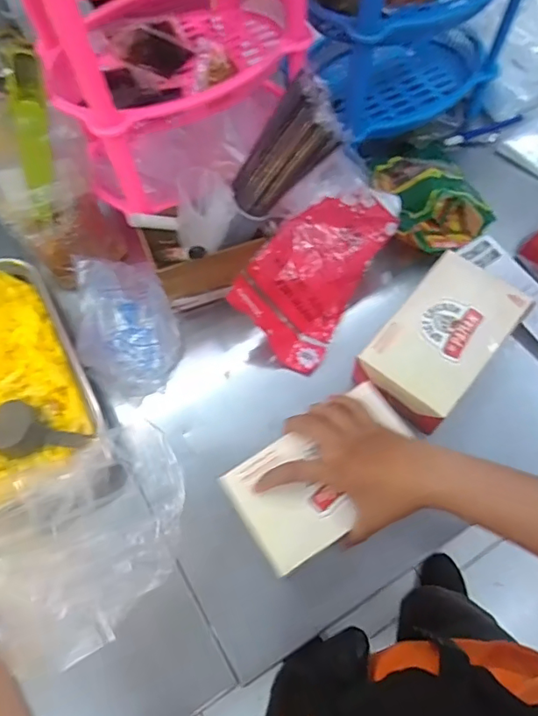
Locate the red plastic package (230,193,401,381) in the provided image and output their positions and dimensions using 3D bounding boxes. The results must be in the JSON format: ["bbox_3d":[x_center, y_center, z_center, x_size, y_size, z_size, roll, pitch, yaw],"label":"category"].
[{"bbox_3d":[0.067,-0.104,0.604,0.220,0.133,0.036,-48,33,-4],"label":"red plastic package"}]

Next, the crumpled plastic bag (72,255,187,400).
[{"bbox_3d":[-0.170,-0.041,0.625,0.117,0.042,0.171,-12,66,-4],"label":"crumpled plastic bag"}]

